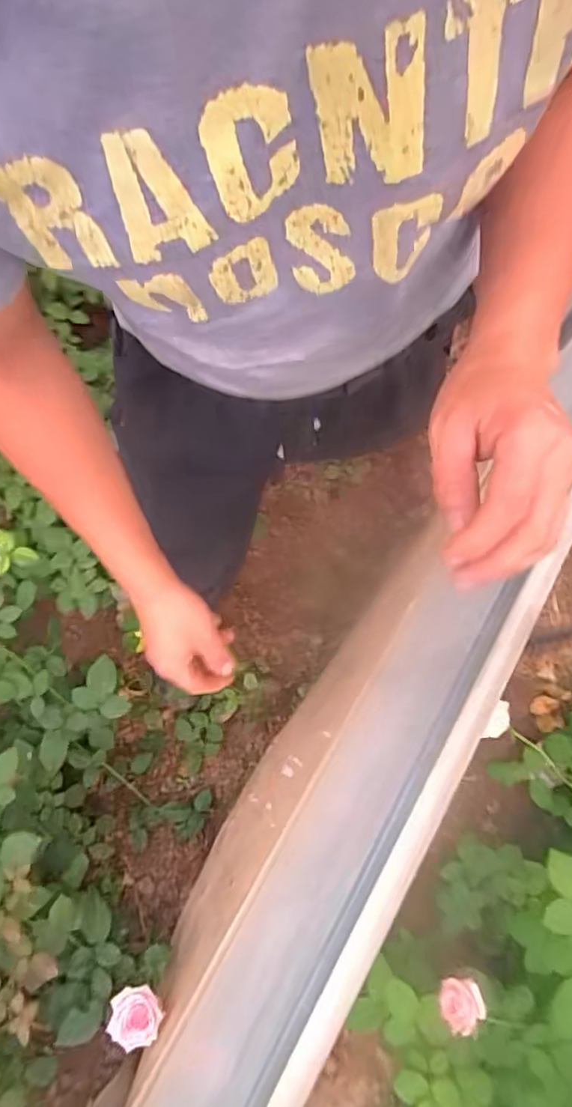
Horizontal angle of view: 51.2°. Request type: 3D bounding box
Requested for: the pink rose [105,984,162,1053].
[{"bbox_3d":[-0.216,0.653,0.839,0.070,0.035,0.063,-10,75,-4],"label":"pink rose"}]

